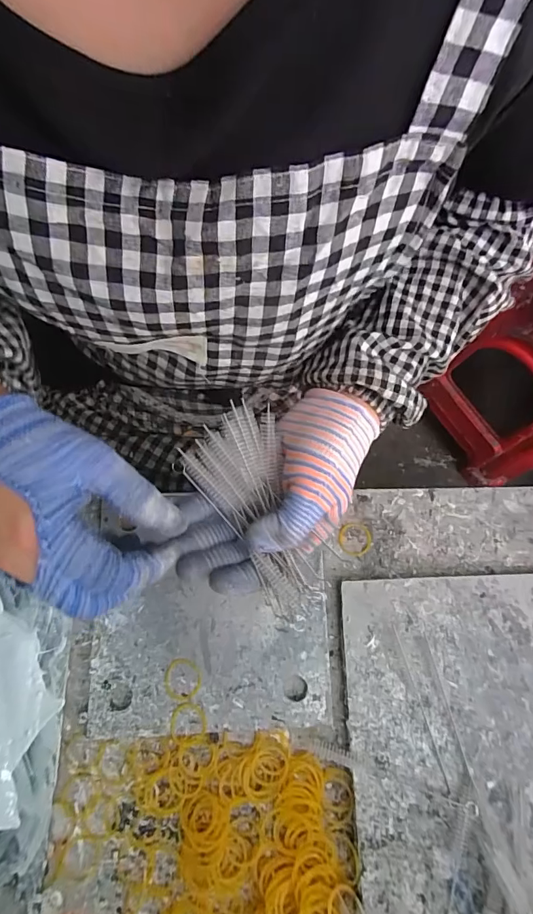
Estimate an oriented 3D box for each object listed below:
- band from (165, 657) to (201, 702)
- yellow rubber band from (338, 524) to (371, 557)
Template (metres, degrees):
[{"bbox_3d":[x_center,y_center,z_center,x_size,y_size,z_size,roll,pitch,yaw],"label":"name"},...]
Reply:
[{"bbox_3d":[-0.067,0.179,0.341,0.029,0.004,0.031,1,77,-3],"label":"band"},{"bbox_3d":[0.081,0.076,0.390,0.030,0.004,0.030,7,76,-2],"label":"yellow rubber band"}]

